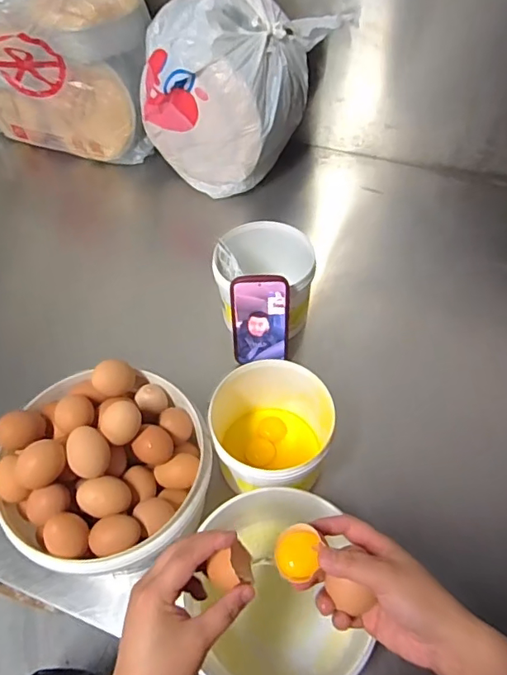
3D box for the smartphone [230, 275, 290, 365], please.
[{"bbox_3d":[0.011,-0.024,0.744,0.082,0.149,0.010,-2,40,2],"label":"smartphone"}]

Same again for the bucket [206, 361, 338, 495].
[{"bbox_3d":[0.029,0.131,0.678,0.142,0.143,0.143,0,55,0],"label":"bucket"}]

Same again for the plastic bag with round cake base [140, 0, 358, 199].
[{"bbox_3d":[-0.045,-0.465,0.942,0.330,0.313,0.200,8,55,6],"label":"plastic bag with round cake base"}]

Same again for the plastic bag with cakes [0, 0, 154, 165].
[{"bbox_3d":[-0.382,-0.553,1.016,0.350,0.320,0.183,5,55,4],"label":"plastic bag with cakes"}]

